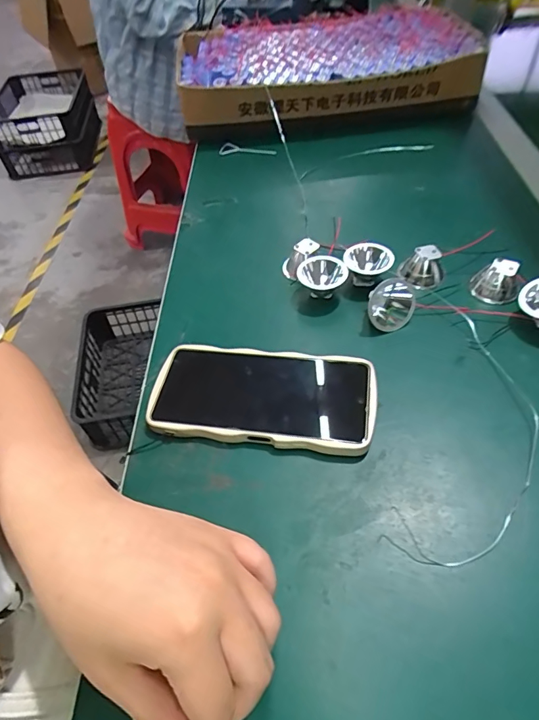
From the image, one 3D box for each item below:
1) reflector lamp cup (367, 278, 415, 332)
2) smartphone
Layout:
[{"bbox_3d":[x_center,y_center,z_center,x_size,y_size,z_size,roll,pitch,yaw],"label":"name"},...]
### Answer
[{"bbox_3d":[0.104,-0.047,0.390,0.034,0.033,0.036,-3,50,4],"label":"reflector lamp cup"},{"bbox_3d":[-0.007,0.027,0.348,0.169,0.017,0.081,5,51,10],"label":"smartphone"}]

